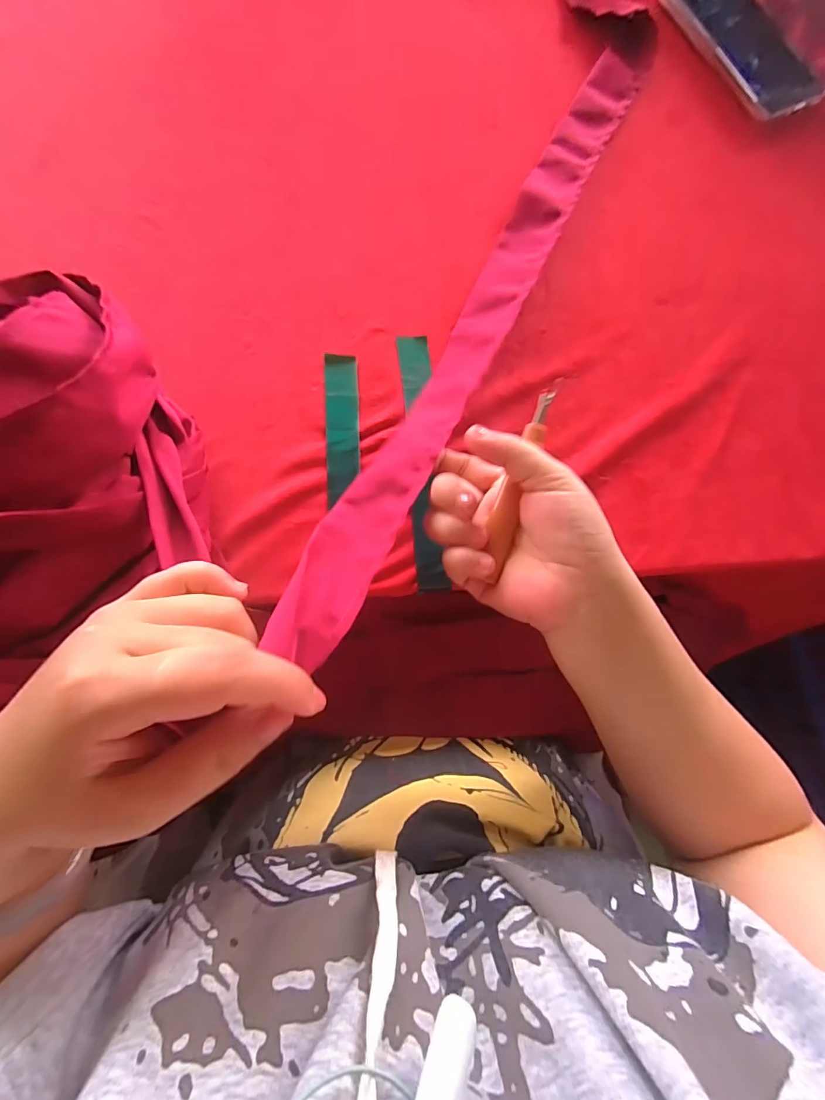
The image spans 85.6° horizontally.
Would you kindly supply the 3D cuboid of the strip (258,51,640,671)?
[{"bbox_3d":[0.054,-0.170,0.300,0.039,0.066,0.527,26,69,0],"label":"strip"}]

